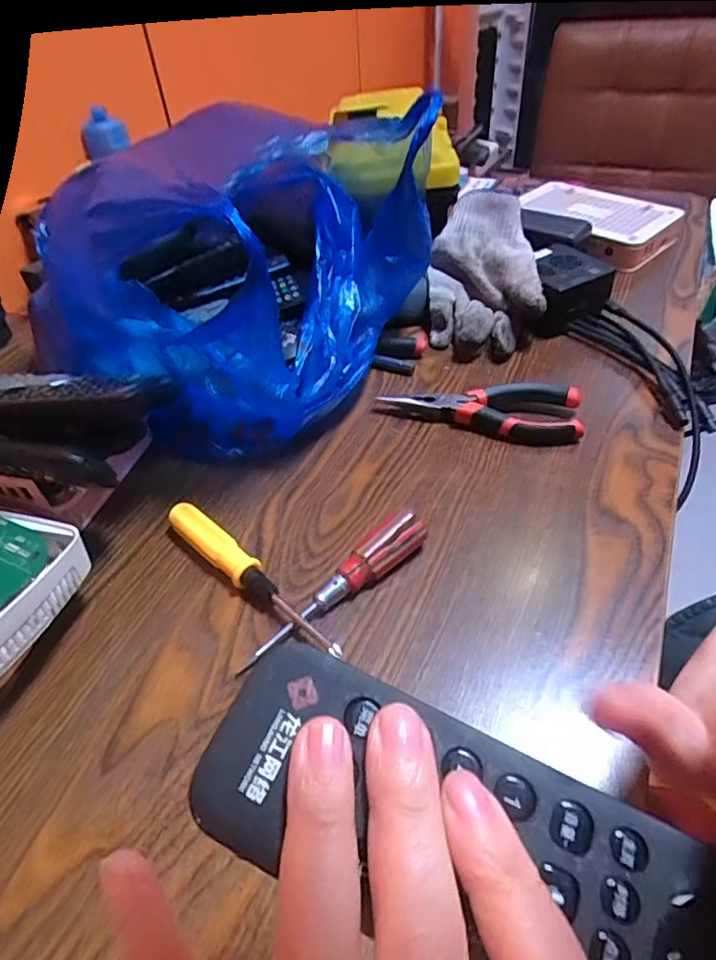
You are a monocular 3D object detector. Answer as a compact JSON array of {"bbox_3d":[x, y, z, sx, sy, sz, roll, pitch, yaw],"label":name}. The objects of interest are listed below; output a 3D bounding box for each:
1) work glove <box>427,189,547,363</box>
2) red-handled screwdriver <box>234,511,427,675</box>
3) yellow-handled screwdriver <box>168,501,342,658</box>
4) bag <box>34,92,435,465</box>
[{"bbox_3d":[0.118,-0.193,0.528,0.098,0.089,0.146,-1,45,4],"label":"work glove"},{"bbox_3d":[-0.014,0.063,0.336,0.134,0.026,0.020,-31,50,-24],"label":"red-handled screwdriver"},{"bbox_3d":[-0.067,0.060,0.348,0.154,0.019,0.020,32,56,32],"label":"yellow-handled screwdriver"},{"bbox_3d":[-0.089,-0.181,0.472,0.223,0.194,0.297,19,50,22],"label":"bag"}]

